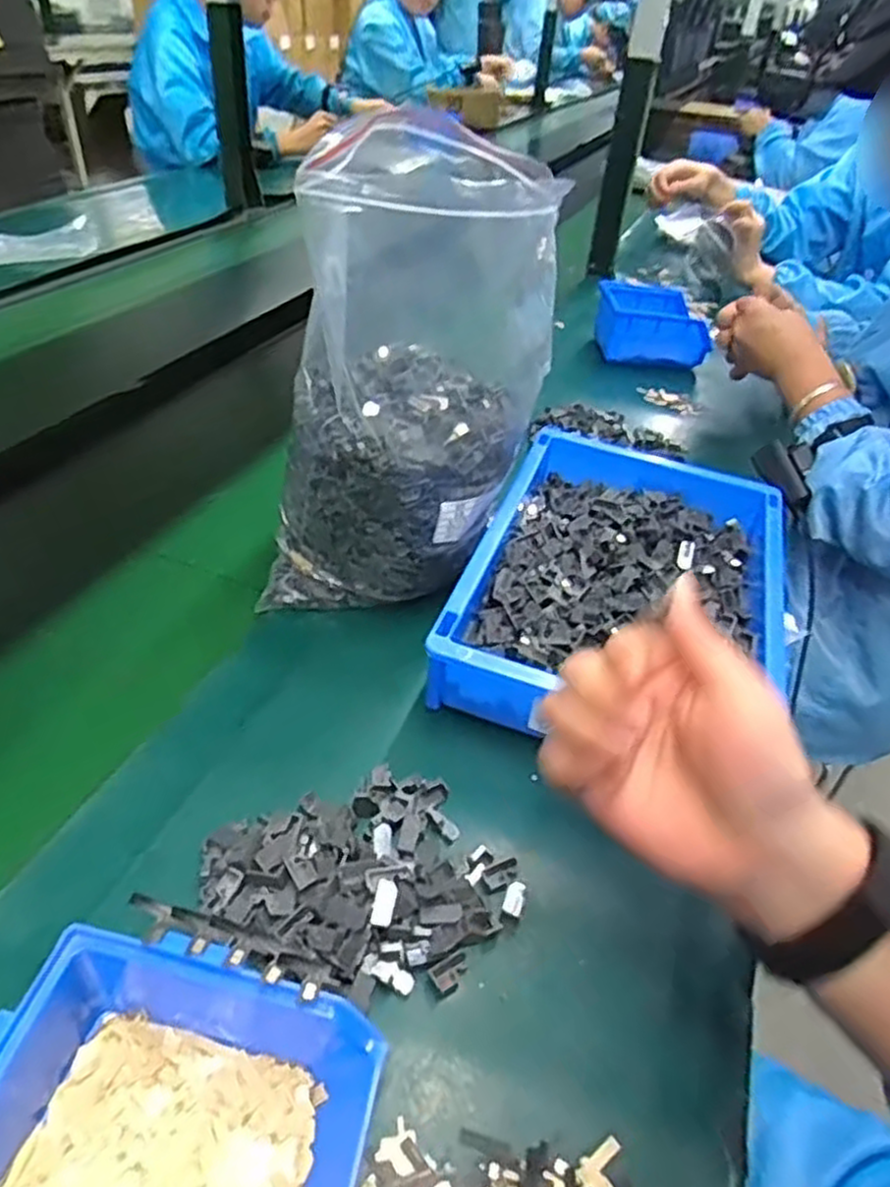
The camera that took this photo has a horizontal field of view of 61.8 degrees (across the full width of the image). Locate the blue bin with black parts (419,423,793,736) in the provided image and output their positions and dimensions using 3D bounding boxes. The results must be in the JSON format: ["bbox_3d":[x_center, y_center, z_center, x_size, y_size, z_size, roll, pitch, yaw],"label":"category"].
[{"bbox_3d":[0.133,-0.010,0.550,0.205,0.065,0.310,15,42,12],"label":"blue bin with black parts"}]

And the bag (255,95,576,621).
[{"bbox_3d":[-0.021,-0.138,0.513,0.155,0.278,0.192,14,42,10],"label":"bag"}]

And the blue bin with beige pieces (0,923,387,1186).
[{"bbox_3d":[-0.107,0.204,0.269,0.138,0.069,0.123,14,42,10],"label":"blue bin with beige pieces"}]

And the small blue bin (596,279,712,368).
[{"bbox_3d":[0.272,-0.354,0.989,0.143,0.080,0.109,8,39,2],"label":"small blue bin"}]

